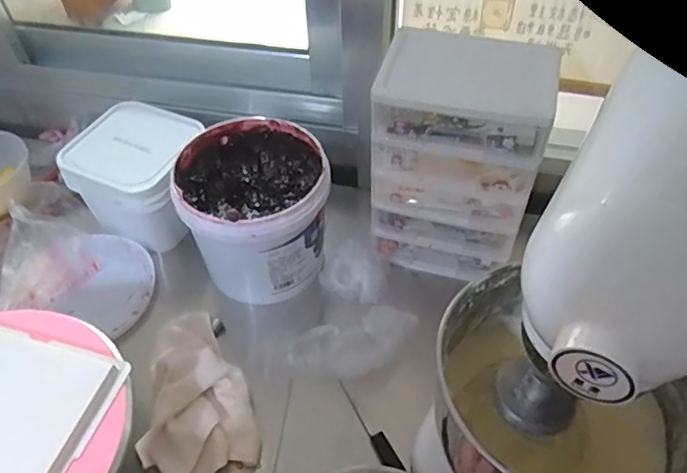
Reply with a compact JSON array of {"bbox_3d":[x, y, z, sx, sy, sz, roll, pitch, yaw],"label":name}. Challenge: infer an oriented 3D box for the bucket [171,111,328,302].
[{"bbox_3d":[-0.116,-0.022,0.797,0.184,0.201,0.195,-1,50,1],"label":"bucket"}]

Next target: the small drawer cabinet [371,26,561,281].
[{"bbox_3d":[0.145,-0.098,0.755,0.198,0.291,0.136,11,52,11],"label":"small drawer cabinet"}]

